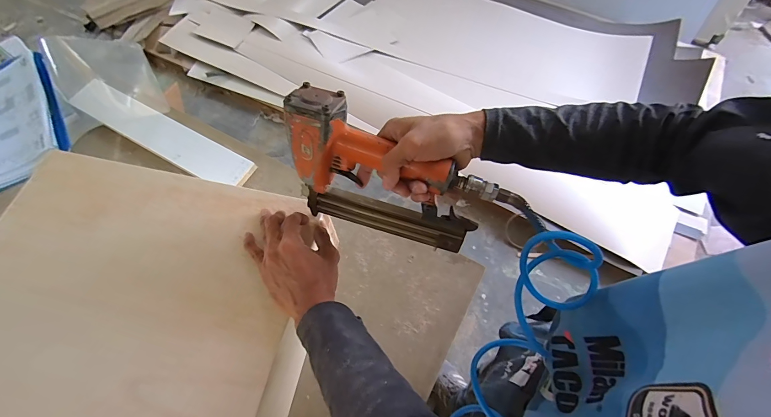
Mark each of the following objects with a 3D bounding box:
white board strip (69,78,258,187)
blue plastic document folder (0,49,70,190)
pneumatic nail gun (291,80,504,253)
[{"bbox_3d":[-0.477,-0.160,0.721,0.444,0.012,0.080,26,67,11],"label":"white board strip"},{"bbox_3d":[-0.834,-0.188,0.732,0.255,0.028,0.356,-28,68,-13],"label":"blue plastic document folder"},{"bbox_3d":[0.000,-0.040,0.423,0.235,0.165,0.065,15,45,2],"label":"pneumatic nail gun"}]

